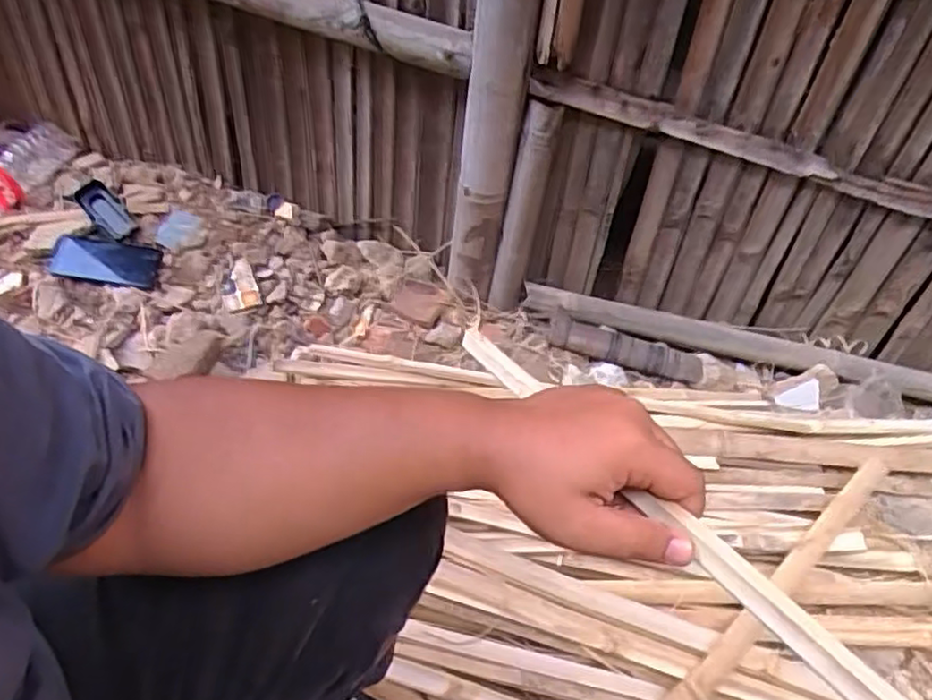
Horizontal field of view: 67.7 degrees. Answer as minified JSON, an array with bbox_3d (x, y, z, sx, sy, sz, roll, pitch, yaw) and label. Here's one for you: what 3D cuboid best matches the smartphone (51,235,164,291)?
[{"bbox_3d":[-0.564,-0.138,1.089,0.174,0.013,0.069,10,72,7],"label":"smartphone"}]

